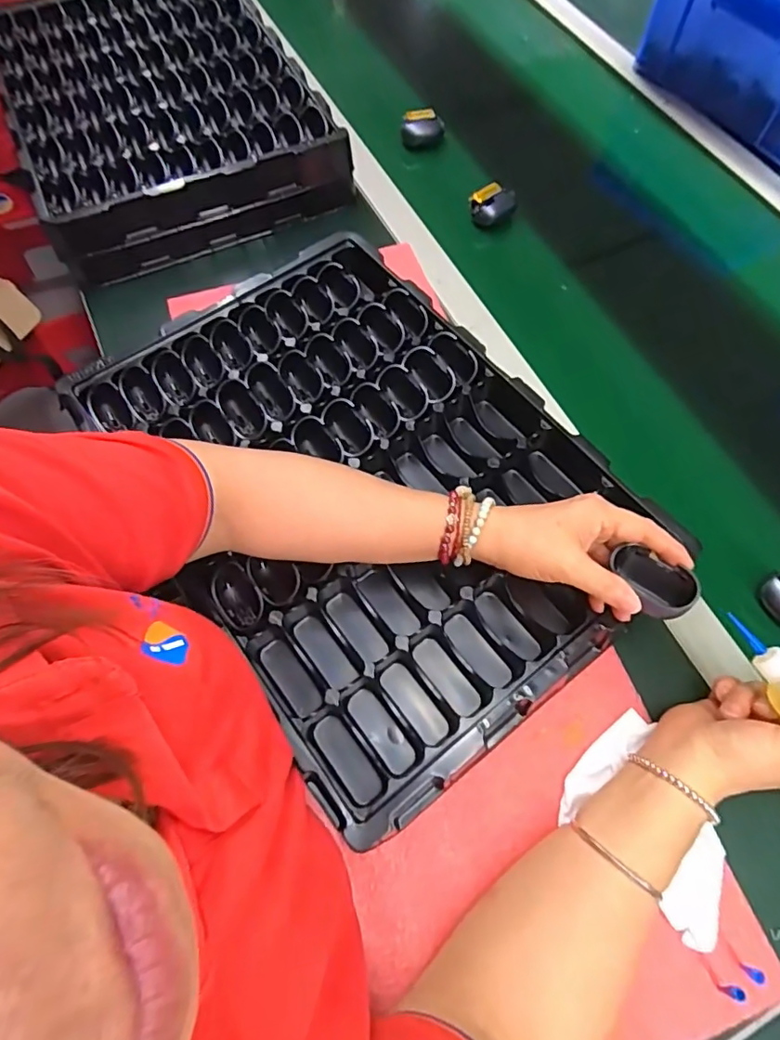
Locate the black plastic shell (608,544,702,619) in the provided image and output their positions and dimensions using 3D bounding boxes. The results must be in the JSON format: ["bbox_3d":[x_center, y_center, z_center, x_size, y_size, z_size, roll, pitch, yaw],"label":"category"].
[{"bbox_3d":[0.177,0.042,0.370,0.056,0.018,0.037,30,69,12],"label":"black plastic shell"}]

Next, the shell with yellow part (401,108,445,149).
[{"bbox_3d":[0.042,-0.500,0.695,0.055,0.033,0.025,-3,66,-2],"label":"shell with yellow part"}]

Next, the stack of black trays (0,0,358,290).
[{"bbox_3d":[-0.266,-0.479,0.640,0.322,0.089,0.373,-25,68,-12],"label":"stack of black trays"}]

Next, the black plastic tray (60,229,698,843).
[{"bbox_3d":[-0.026,-0.036,0.464,0.331,0.047,0.452,-36,71,-16],"label":"black plastic tray"}]

